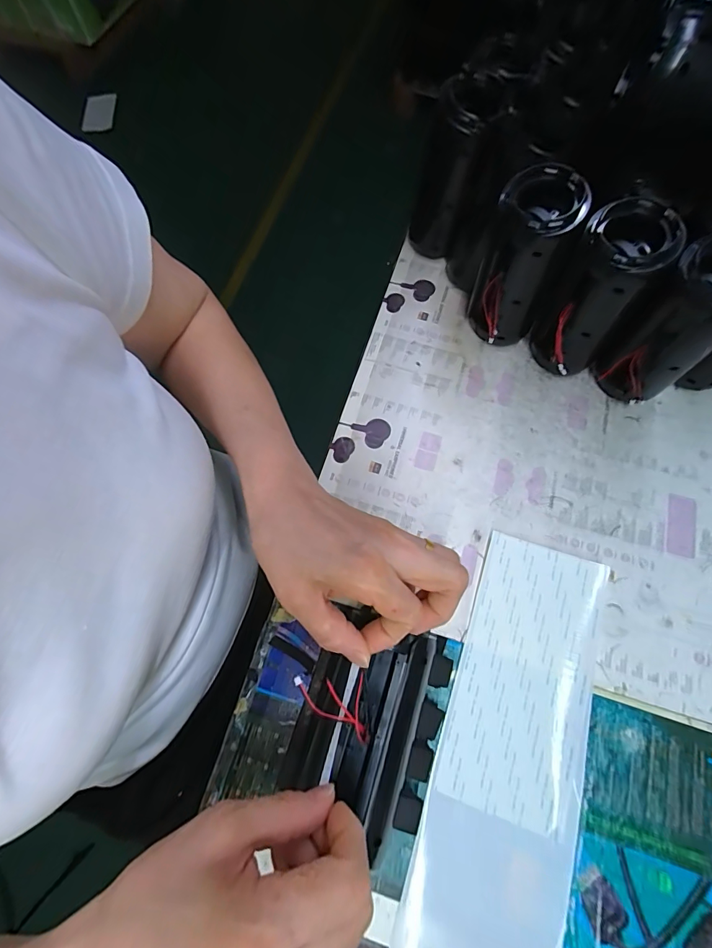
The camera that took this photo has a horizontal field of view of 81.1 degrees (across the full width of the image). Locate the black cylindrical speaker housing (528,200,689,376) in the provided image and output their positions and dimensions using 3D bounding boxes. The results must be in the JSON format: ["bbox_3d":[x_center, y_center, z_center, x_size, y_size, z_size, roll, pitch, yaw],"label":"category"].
[{"bbox_3d":[0.193,-0.140,0.350,0.063,0.146,0.066,38,74,13],"label":"black cylindrical speaker housing"}]

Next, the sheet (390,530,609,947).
[{"bbox_3d":[0.112,0.198,0.297,0.098,0.015,0.299,17,71,7],"label":"sheet"}]

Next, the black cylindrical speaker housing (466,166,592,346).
[{"bbox_3d":[0.137,-0.171,0.362,0.062,0.142,0.060,0,70,1],"label":"black cylindrical speaker housing"}]

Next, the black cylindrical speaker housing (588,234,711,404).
[{"bbox_3d":[0.251,-0.114,0.341,0.067,0.147,0.058,37,74,13],"label":"black cylindrical speaker housing"}]

